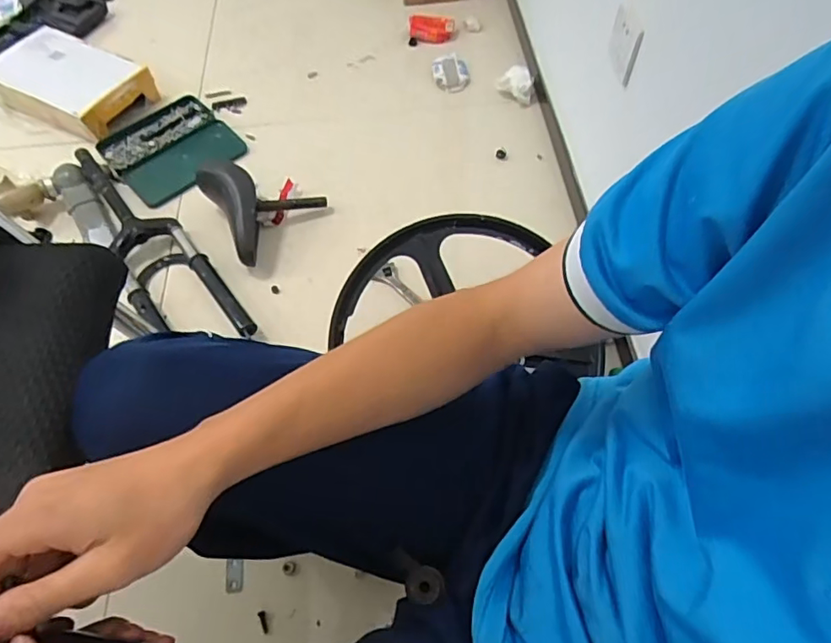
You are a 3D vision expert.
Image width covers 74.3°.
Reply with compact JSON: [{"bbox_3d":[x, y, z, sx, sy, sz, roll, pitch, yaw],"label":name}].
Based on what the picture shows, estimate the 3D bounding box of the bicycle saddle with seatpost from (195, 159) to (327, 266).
[{"bbox_3d":[-0.288,-0.241,1.057,0.198,0.113,0.215,-29,62,-15],"label":"bicycle saddle with seatpost"}]

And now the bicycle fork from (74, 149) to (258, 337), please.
[{"bbox_3d":[-0.499,-0.143,1.024,0.149,0.074,0.564,-34,63,-17],"label":"bicycle fork"}]

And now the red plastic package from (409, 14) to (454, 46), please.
[{"bbox_3d":[0.040,-0.723,1.356,0.112,0.031,0.084,2,59,3],"label":"red plastic package"}]

